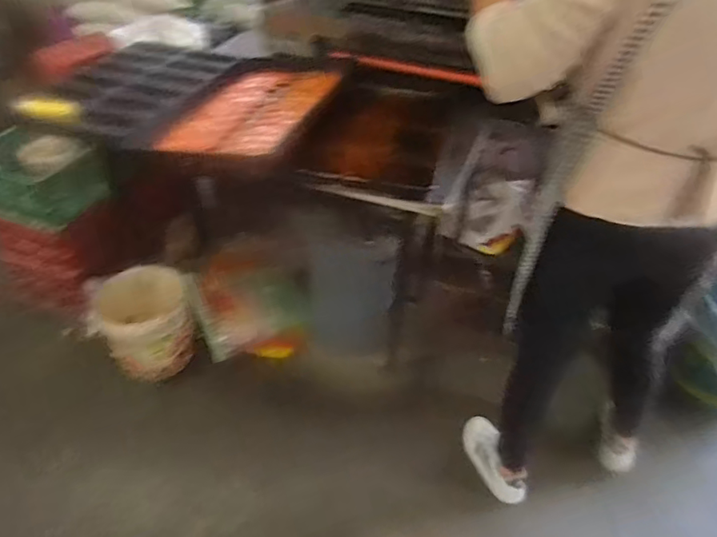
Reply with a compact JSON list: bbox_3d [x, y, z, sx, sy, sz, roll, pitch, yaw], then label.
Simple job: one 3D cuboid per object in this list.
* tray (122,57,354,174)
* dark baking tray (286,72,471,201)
[{"bbox_3d":[-0.266,-0.429,1.499,0.439,0.059,0.602,14,45,22],"label":"tray"},{"bbox_3d":[0.057,-0.337,1.430,0.376,0.087,0.563,12,42,10],"label":"dark baking tray"}]

